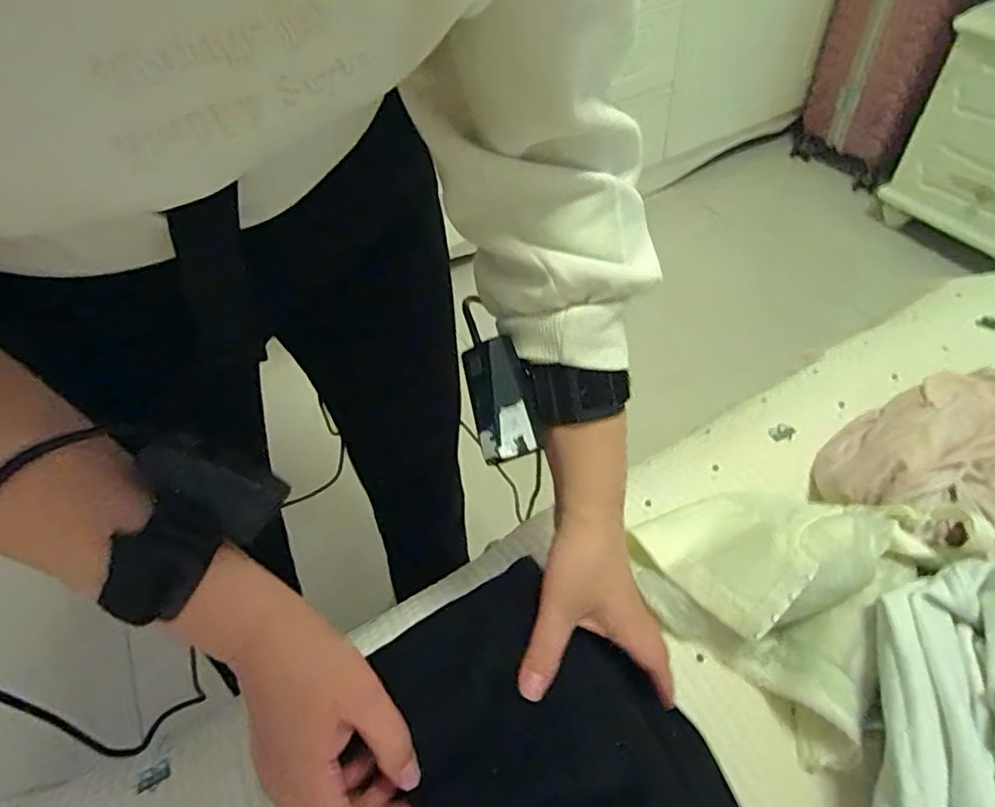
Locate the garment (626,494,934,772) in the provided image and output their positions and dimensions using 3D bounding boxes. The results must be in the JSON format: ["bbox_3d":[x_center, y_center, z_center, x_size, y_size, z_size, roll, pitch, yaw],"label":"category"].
[{"bbox_3d":[0.190,0.139,0.456,0.187,0.095,0.160,21,56,22],"label":"garment"}]

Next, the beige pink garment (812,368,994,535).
[{"bbox_3d":[0.403,0.051,0.500,0.251,0.100,0.152,-14,50,-5],"label":"beige pink garment"}]

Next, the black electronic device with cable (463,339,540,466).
[{"bbox_3d":[-0.001,-0.001,0.346,0.029,0.019,0.067,-17,81,-8],"label":"black electronic device with cable"}]

